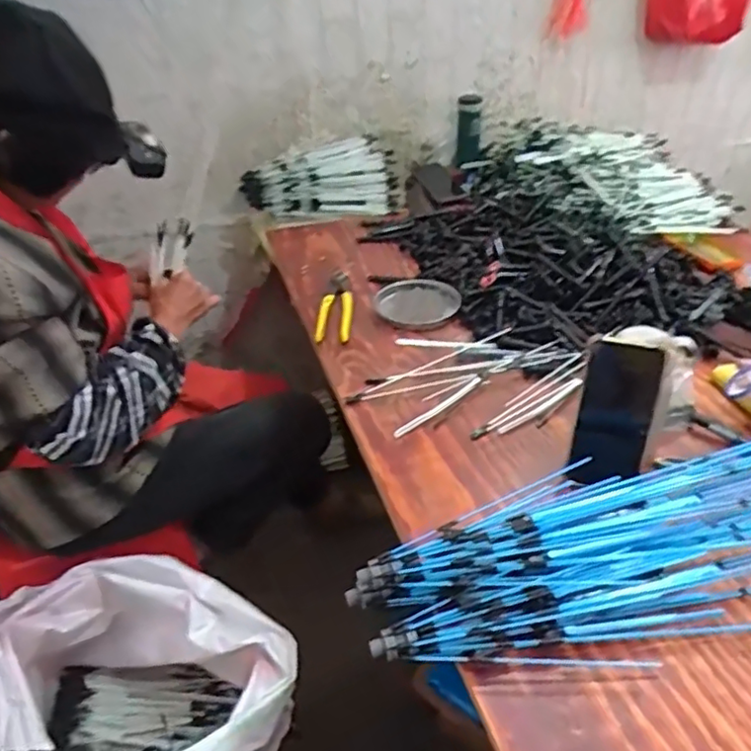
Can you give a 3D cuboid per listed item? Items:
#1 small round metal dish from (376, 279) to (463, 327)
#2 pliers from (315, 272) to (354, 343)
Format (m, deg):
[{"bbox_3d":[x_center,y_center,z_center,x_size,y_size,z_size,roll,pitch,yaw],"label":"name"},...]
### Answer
[{"bbox_3d":[0.067,-0.117,0.985,0.127,0.020,0.126,-2,36,2],"label":"small round metal dish"},{"bbox_3d":[-0.063,-0.114,0.982,0.049,0.014,0.191,-2,36,3],"label":"pliers"}]

